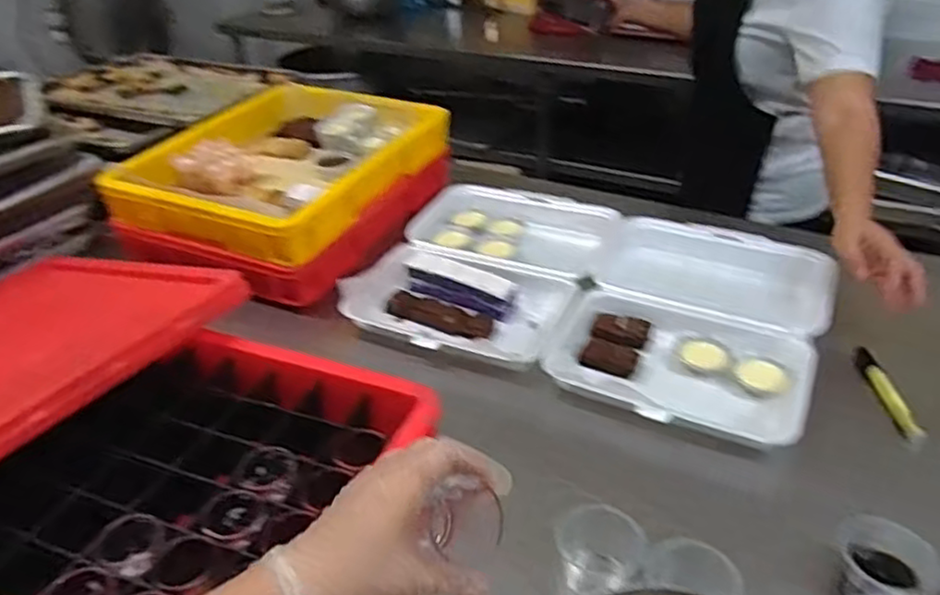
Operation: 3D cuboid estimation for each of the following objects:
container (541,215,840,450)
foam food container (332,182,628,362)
[{"bbox_3d":[0.286,0.025,0.889,0.292,0.044,0.409,17,38,24],"label":"container"},{"bbox_3d":[0.028,-0.048,1.004,0.285,0.048,0.407,13,37,20],"label":"foam food container"}]

